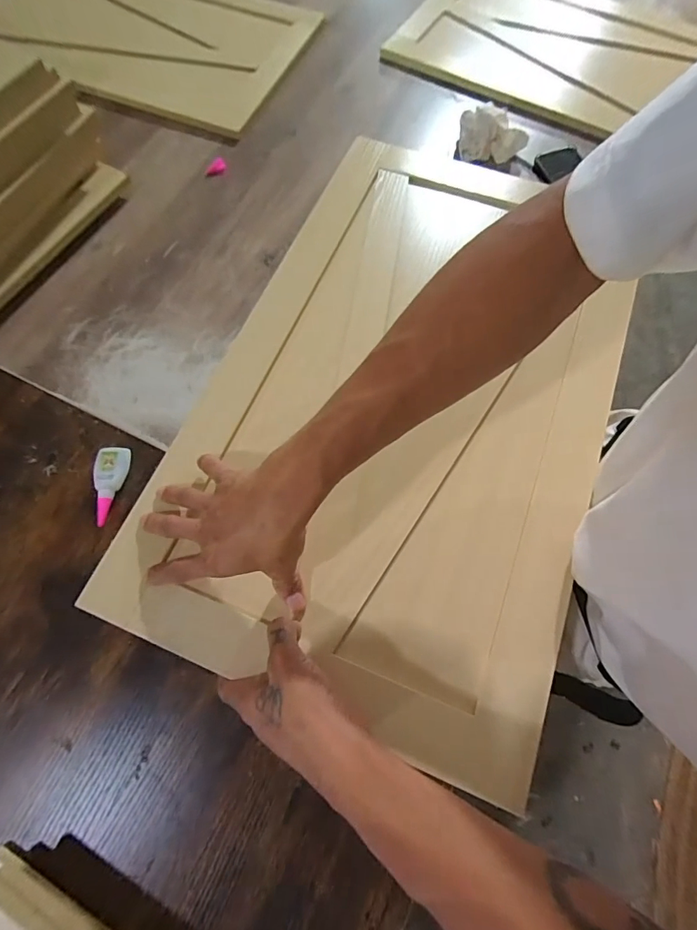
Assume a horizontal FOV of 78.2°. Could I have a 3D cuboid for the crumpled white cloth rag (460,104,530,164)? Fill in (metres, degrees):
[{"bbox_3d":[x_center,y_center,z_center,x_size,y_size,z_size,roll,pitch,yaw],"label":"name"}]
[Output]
[{"bbox_3d":[0.239,-0.545,0.708,0.114,0.075,0.023,-2,32,-8],"label":"crumpled white cloth rag"}]

